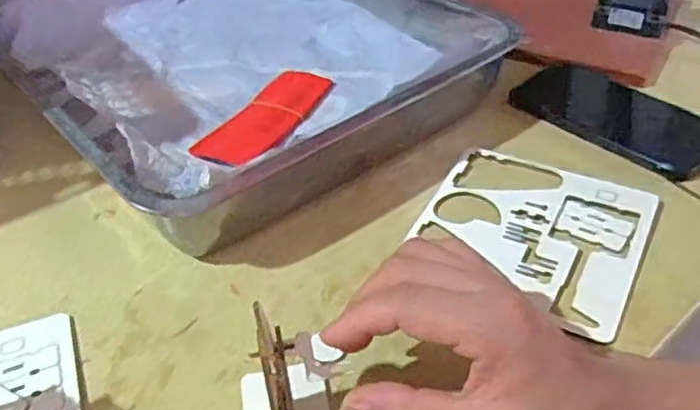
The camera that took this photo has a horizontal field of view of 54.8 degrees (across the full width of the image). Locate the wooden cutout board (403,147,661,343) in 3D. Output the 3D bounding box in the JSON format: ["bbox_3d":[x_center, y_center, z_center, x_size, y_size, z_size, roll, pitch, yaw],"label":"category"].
[{"bbox_3d":[0.123,0.015,0.457,0.143,0.007,0.139,19,44,23],"label":"wooden cutout board"}]

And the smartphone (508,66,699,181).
[{"bbox_3d":[0.220,-0.076,0.550,0.081,0.014,0.160,-32,48,-31],"label":"smartphone"}]

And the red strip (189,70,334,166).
[{"bbox_3d":[-0.067,-0.075,0.559,0.060,0.005,0.140,18,44,22],"label":"red strip"}]

